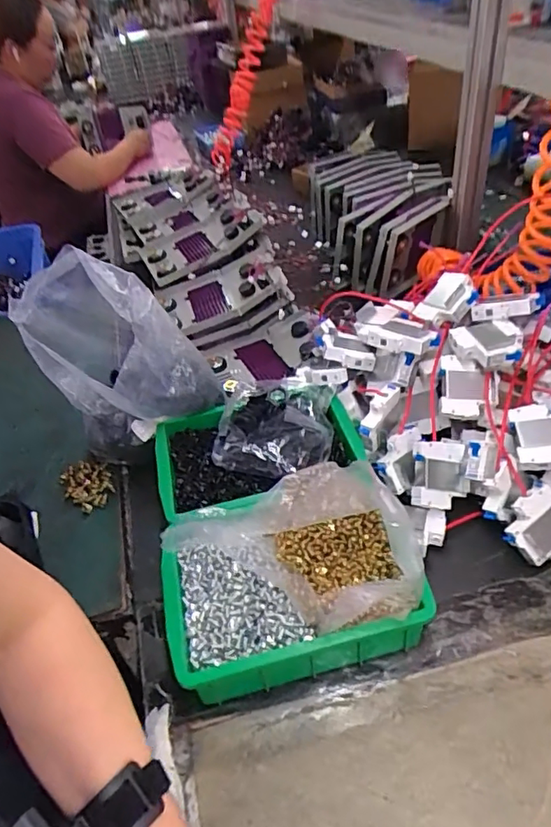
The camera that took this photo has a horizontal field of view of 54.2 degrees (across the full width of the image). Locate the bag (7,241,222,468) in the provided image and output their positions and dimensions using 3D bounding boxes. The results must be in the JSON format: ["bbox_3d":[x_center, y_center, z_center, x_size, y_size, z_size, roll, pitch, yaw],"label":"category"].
[{"bbox_3d":[-0.197,-0.071,0.703,0.192,0.209,0.176,-29,46,-21],"label":"bag"}]

